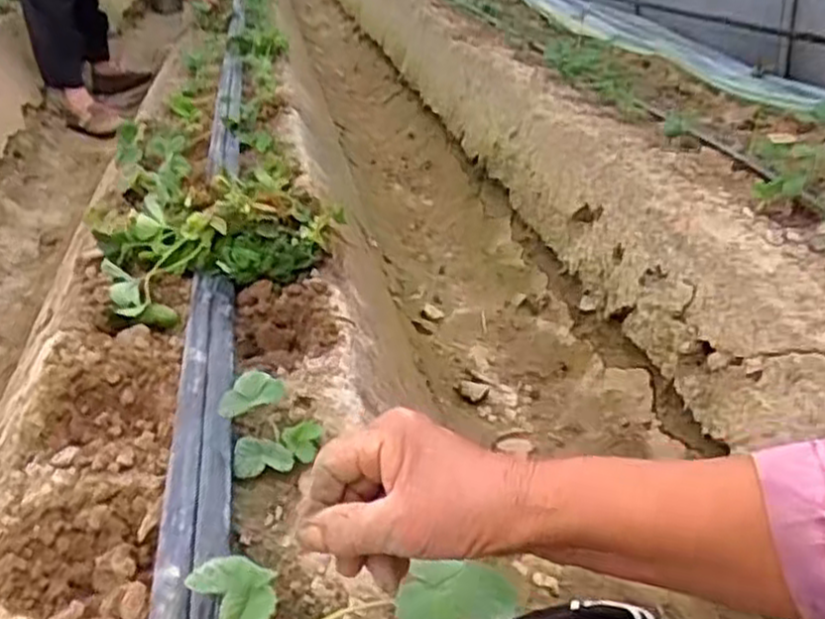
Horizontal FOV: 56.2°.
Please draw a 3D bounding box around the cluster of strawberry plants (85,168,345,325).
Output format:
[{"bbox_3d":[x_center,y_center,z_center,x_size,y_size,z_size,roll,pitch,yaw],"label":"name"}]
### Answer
[{"bbox_3d":[-0.222,-0.086,0.879,0.257,0.090,0.182,-14,32,-29],"label":"cluster of strawberry plants"}]

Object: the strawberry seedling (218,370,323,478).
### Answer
[{"bbox_3d":[-0.113,0.090,0.616,0.077,0.056,0.072,-1,28,-8],"label":"strawberry seedling"}]

